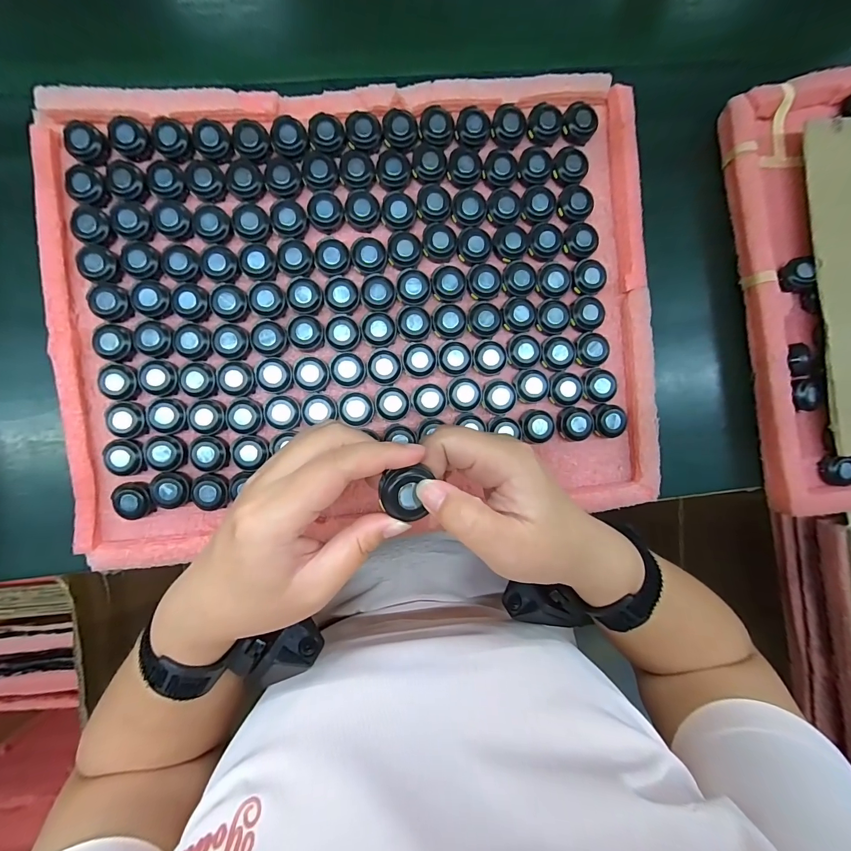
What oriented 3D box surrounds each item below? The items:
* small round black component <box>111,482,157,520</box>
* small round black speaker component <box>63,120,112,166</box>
[{"bbox_3d":[-0.236,0.061,0.305,0.032,0.013,0.029,-18,90,-4],"label":"small round black component"},{"bbox_3d":[-0.269,-0.224,0.295,0.030,0.010,0.028,0,88,-4],"label":"small round black speaker component"}]

